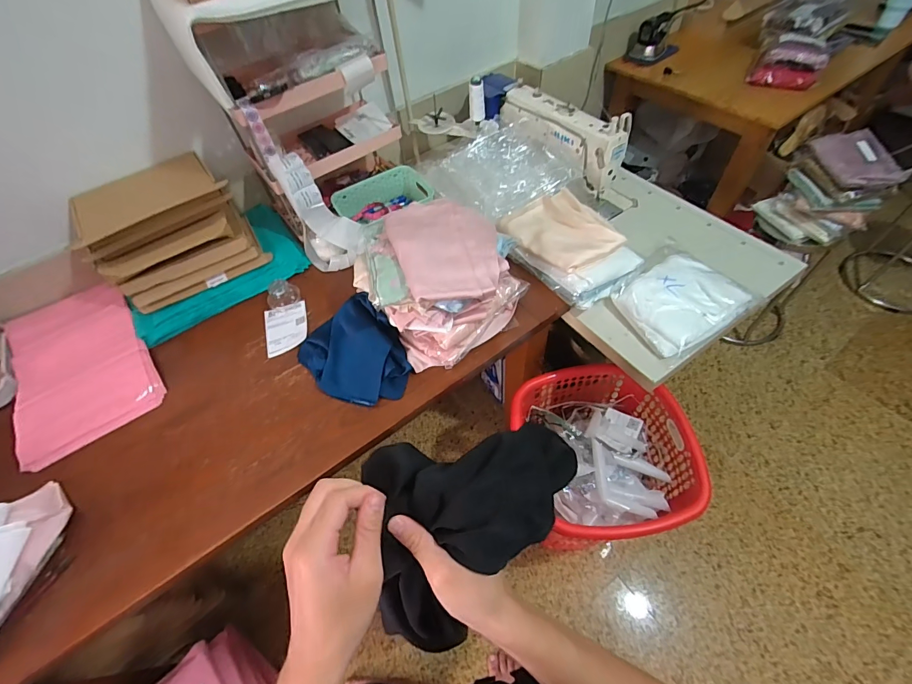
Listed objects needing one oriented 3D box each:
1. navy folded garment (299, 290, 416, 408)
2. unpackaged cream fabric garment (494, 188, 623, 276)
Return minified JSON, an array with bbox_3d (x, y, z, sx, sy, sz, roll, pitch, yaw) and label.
[{"bbox_3d":[-0.228,0.022,0.879,0.201,0.068,0.276,-33,58,-17],"label":"navy folded garment"},{"bbox_3d":[0.258,-0.281,0.999,0.205,0.034,0.252,-27,57,-13],"label":"unpackaged cream fabric garment"}]

